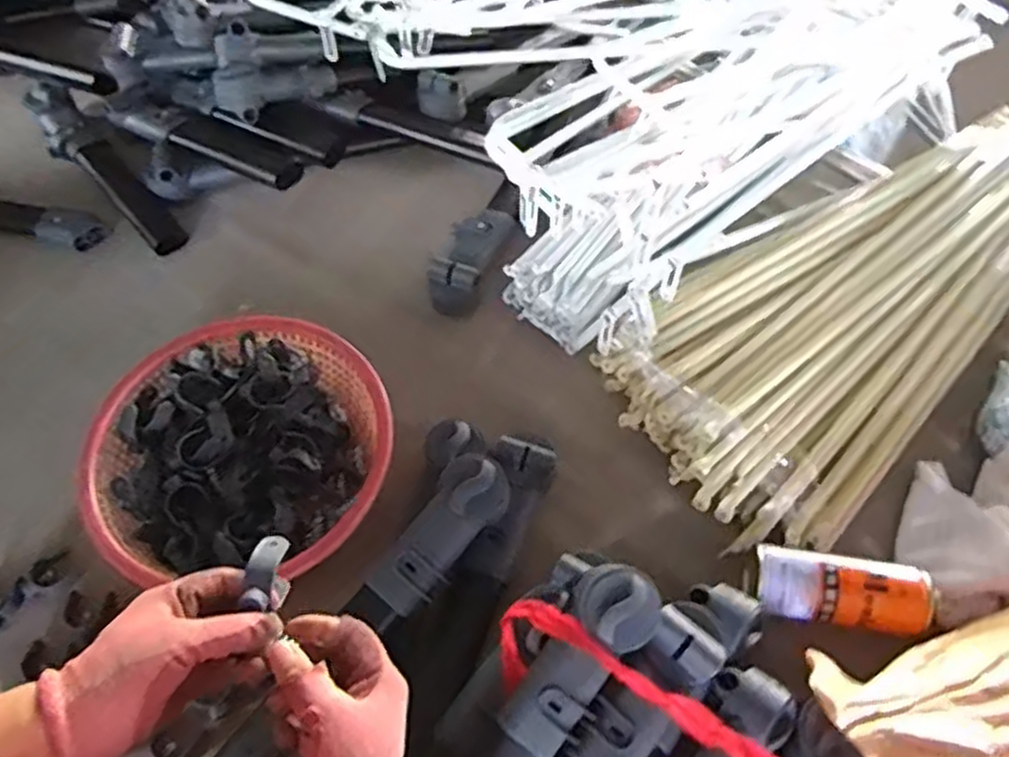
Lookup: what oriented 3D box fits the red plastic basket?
[{"bbox_3d":[-0.264,0.072,0.796,0.286,0.101,0.286,0,58,1],"label":"red plastic basket"}]

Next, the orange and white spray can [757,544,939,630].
[{"bbox_3d":[0.328,0.205,0.721,0.161,0.052,0.069,9,59,7],"label":"orange and white spray can"}]

